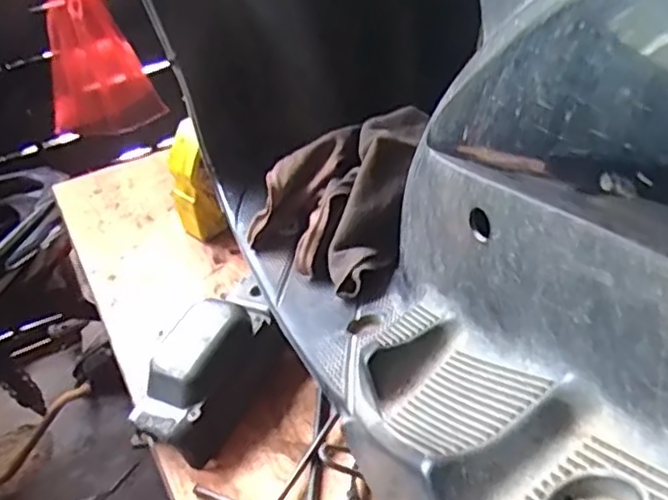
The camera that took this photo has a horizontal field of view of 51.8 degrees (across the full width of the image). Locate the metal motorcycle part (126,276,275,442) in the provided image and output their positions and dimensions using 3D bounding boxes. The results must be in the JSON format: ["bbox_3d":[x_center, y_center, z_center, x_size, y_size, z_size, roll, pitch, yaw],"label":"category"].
[{"bbox_3d":[-0.152,0.124,0.796,0.091,0.070,0.218,21,61,30],"label":"metal motorcycle part"}]

